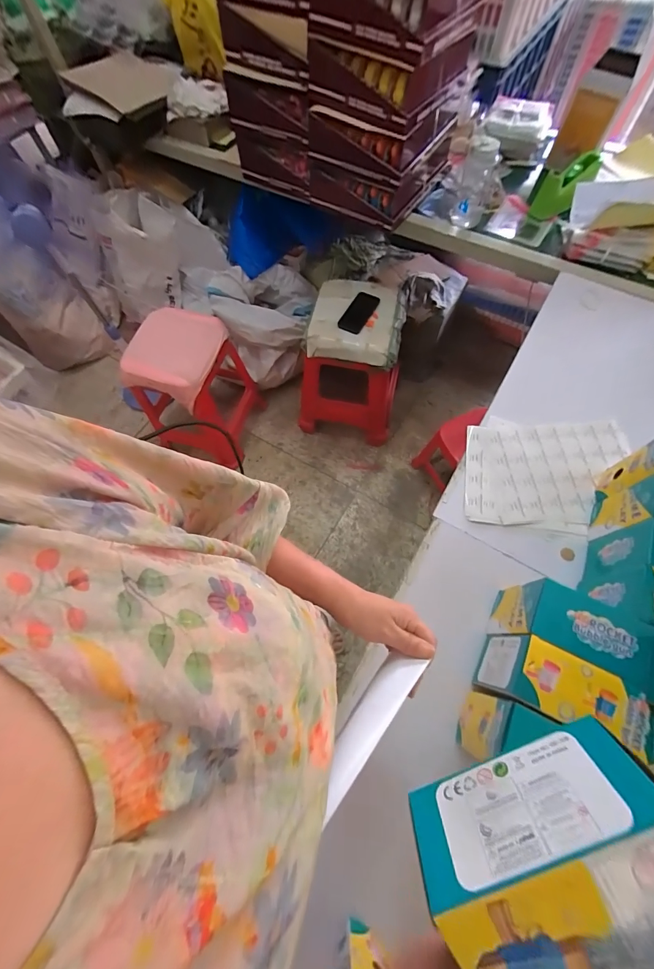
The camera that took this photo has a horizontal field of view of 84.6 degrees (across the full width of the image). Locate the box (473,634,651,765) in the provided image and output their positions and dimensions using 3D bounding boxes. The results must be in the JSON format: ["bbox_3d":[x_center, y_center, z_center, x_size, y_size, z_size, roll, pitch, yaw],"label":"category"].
[{"bbox_3d":[0.308,0.280,0.494,0.161,0.128,0.086,26,70,13],"label":"box"}]

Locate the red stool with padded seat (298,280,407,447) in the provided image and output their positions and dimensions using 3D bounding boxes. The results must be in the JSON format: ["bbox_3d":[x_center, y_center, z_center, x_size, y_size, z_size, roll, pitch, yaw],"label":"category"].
[{"bbox_3d":[0.111,-0.458,1.451,0.353,0.532,0.338,14,67,9],"label":"red stool with padded seat"}]

